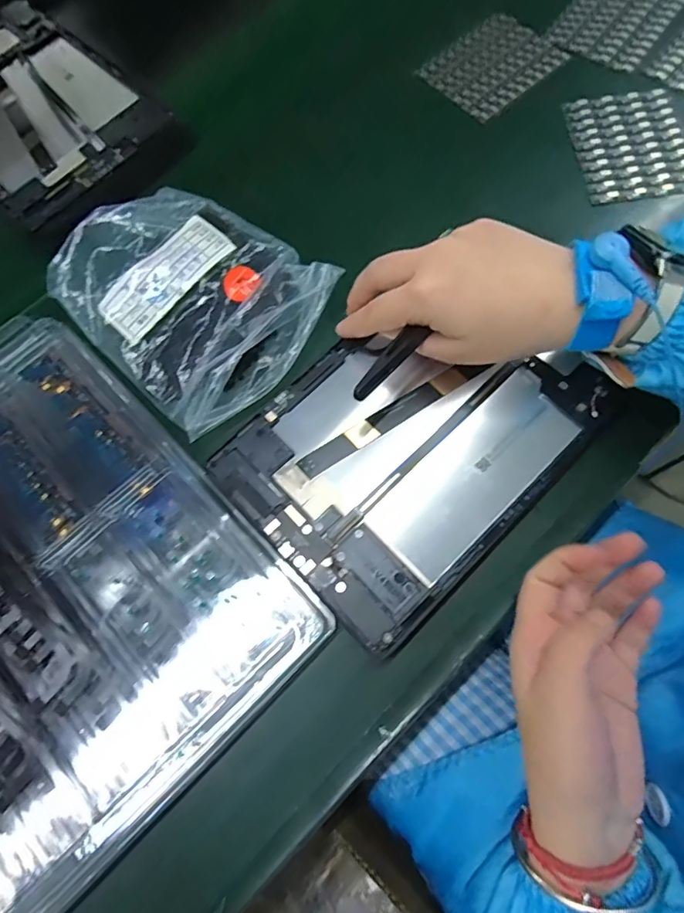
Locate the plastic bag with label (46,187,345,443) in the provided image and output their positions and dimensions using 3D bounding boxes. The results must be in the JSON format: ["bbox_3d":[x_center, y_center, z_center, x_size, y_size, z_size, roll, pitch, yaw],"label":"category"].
[{"bbox_3d":[-0.100,-0.110,0.331,0.162,0.045,0.139,42,78,17],"label":"plastic bag with label"}]

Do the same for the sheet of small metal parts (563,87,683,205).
[{"bbox_3d":[0.217,-0.235,0.371,0.079,0.010,0.100,-8,70,2],"label":"sheet of small metal parts"}]

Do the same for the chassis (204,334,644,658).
[{"bbox_3d":[0.040,-0.013,0.289,0.148,0.016,0.200,43,77,13],"label":"chassis"}]

